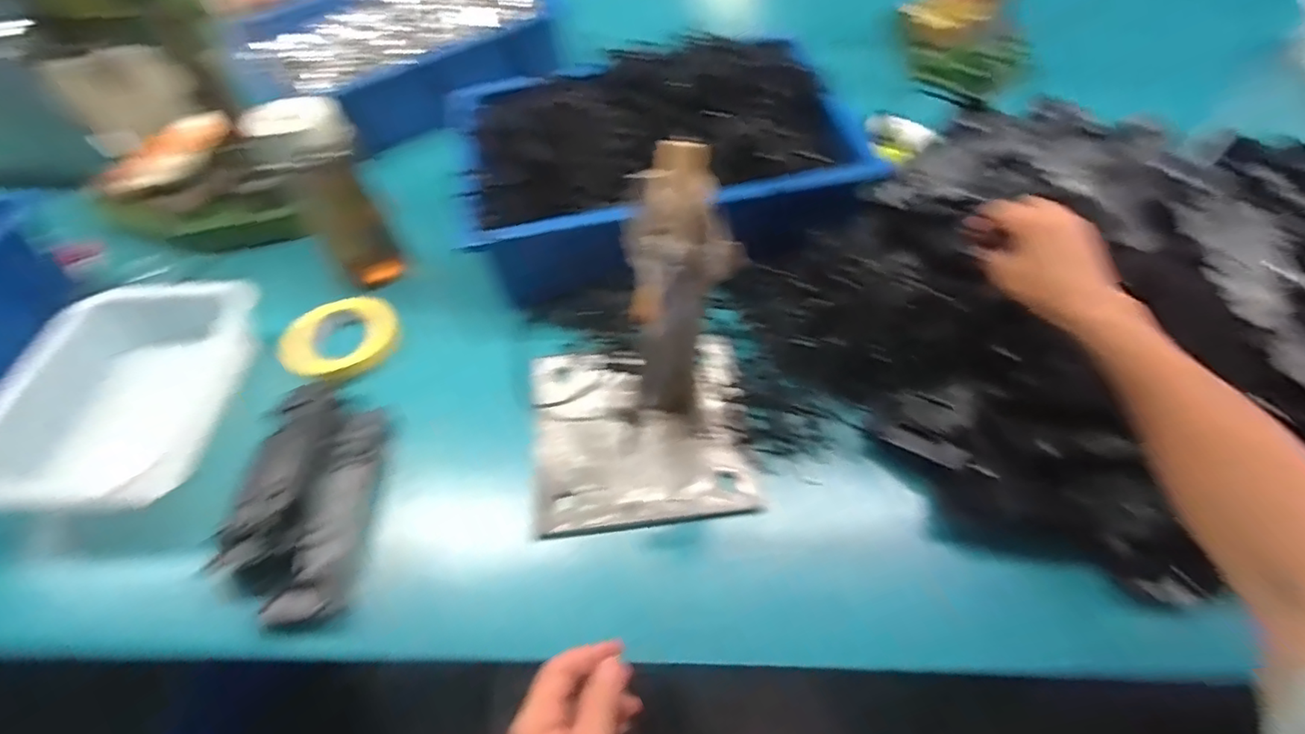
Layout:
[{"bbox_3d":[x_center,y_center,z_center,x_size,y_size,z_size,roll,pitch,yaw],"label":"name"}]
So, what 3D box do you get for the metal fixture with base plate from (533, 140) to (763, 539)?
[{"bbox_3d":[-0.019,-0.016,0.442,0.194,0.259,0.189,-6,54,-1],"label":"metal fixture with base plate"}]

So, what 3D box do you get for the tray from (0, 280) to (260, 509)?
[{"bbox_3d":[-0.509,0.011,0.551,0.180,0.062,0.245,-8,54,-2],"label":"tray"}]

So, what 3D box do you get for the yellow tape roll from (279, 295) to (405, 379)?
[{"bbox_3d":[-0.335,-0.033,0.621,0.117,0.015,0.124,-1,54,2],"label":"yellow tape roll"}]

